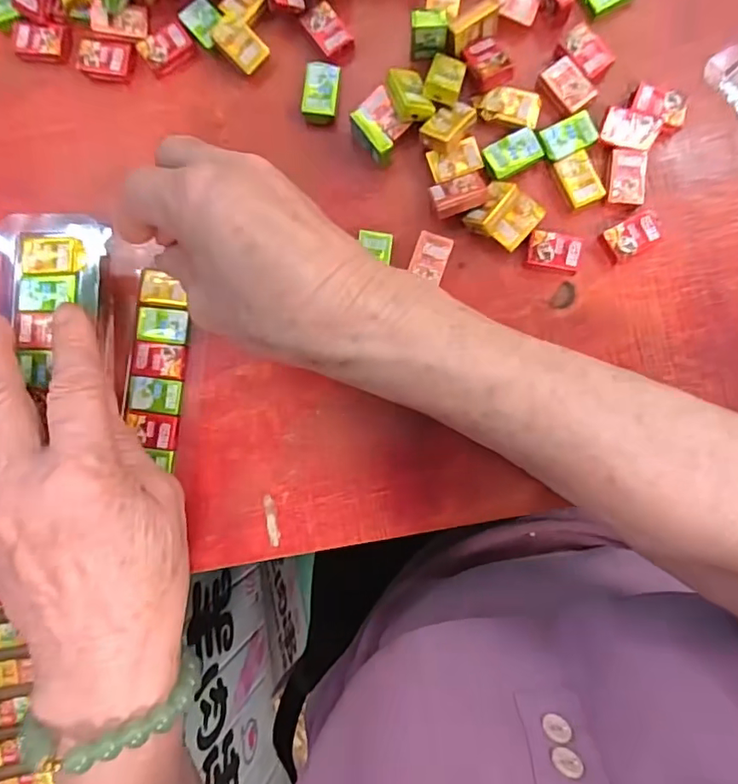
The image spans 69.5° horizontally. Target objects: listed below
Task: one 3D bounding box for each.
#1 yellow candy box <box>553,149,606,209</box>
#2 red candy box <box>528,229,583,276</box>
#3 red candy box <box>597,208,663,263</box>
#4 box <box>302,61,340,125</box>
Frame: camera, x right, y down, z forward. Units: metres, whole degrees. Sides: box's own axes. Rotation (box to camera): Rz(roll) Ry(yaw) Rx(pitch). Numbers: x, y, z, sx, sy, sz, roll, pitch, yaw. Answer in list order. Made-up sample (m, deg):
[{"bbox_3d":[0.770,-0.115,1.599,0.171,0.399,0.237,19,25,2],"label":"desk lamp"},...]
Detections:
[{"bbox_3d":[0.101,-0.102,0.256,0.017,0.005,0.025,-24,87,2],"label":"yellow candy box"},{"bbox_3d":[0.089,-0.067,0.256,0.025,0.008,0.019,9,89,4],"label":"red candy box"},{"bbox_3d":[0.125,-0.074,0.255,0.027,0.008,0.016,-29,87,2],"label":"red candy box"},{"bbox_3d":[-0.024,-0.150,0.266,0.017,0.010,0.028,7,89,3],"label":"box"}]

